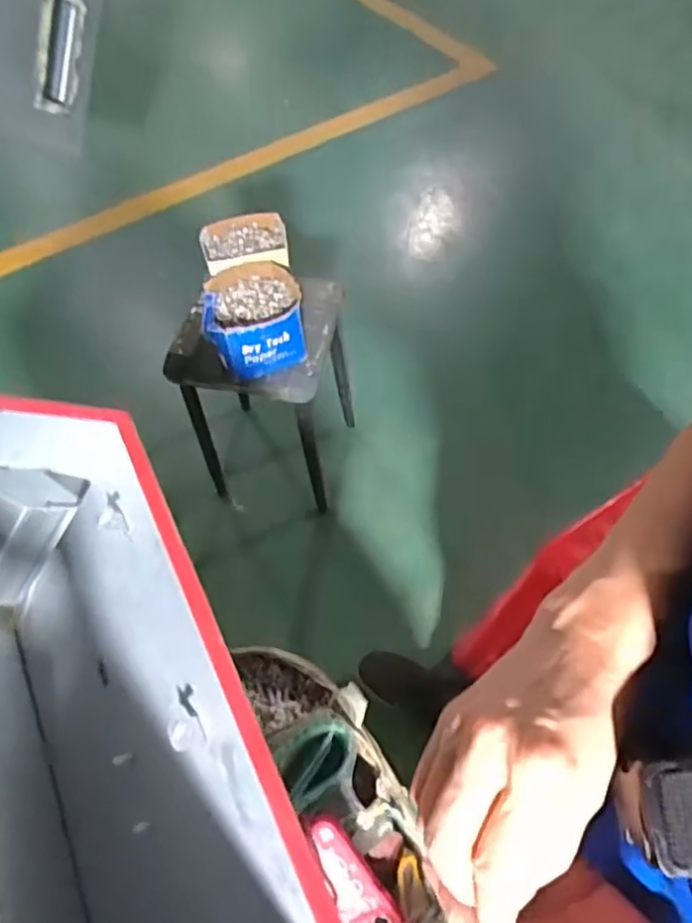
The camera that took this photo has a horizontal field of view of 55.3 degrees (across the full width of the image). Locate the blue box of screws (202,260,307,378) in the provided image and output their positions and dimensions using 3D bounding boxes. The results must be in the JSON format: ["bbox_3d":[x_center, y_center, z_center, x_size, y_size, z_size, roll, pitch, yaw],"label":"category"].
[{"bbox_3d":[-0.151,-0.230,1.095,0.159,0.105,0.160,-8,59,-4],"label":"blue box of screws"}]

